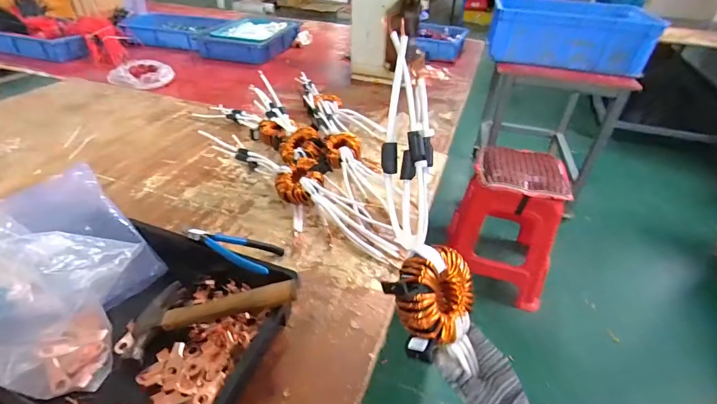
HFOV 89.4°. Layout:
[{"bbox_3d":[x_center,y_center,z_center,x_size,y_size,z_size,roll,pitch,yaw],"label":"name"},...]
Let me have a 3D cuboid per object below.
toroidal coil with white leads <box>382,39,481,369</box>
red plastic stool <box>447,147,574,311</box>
[{"bbox_3d":[0.065,0.005,0.366,0.082,0.319,0.045,-7,-3,-18],"label":"toroidal coil with white leads"},{"bbox_3d":[0.533,0.067,1.312,0.338,0.429,0.339,12,38,12],"label":"red plastic stool"}]

